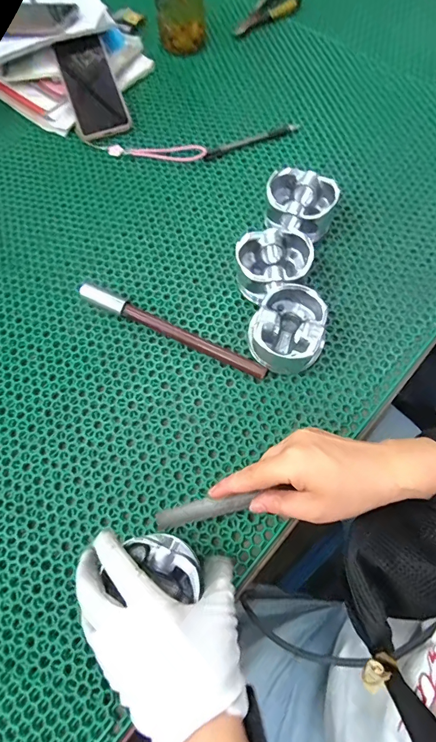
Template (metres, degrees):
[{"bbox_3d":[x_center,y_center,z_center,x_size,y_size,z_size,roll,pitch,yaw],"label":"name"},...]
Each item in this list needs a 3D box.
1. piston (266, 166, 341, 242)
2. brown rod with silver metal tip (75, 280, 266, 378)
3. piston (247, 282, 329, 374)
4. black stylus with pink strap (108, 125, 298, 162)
[{"bbox_3d":[0.102,-0.205,0.484,0.084,0.053,0.074,21,72,11],"label":"piston"},{"bbox_3d":[-0.057,-0.049,0.451,0.245,0.019,0.017,24,72,12],"label":"brown rod with silver metal tip"},{"bbox_3d":[0.078,-0.044,0.423,0.080,0.054,0.089,29,73,13],"label":"piston"},{"bbox_3d":[-0.022,-0.328,0.558,0.277,0.011,0.051,-5,69,1],"label":"black stylus with pink strap"}]

